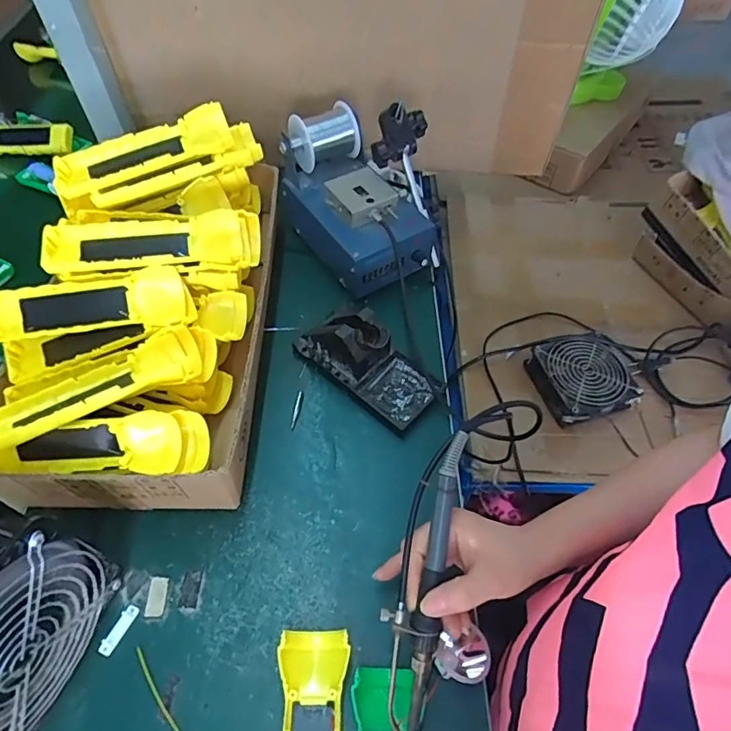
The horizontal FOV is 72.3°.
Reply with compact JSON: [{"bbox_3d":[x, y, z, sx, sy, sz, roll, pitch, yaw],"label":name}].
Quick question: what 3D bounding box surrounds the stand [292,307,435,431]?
[{"bbox_3d":[0.003,-0.012,0.513,0.152,0.065,0.072,35,62,20],"label":"stand"}]

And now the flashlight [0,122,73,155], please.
[{"bbox_3d":[-0.536,-0.353,0.784,0.176,0.029,0.059,2,83,6],"label":"flashlight"}]

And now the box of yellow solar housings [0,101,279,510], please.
[{"bbox_3d":[-0.210,-0.088,0.492,0.216,0.168,0.414,2,56,0],"label":"box of yellow solar housings"}]

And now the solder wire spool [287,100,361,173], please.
[{"bbox_3d":[-0.052,-0.281,0.620,0.072,0.067,0.072,-29,61,-19],"label":"solder wire spool"}]

